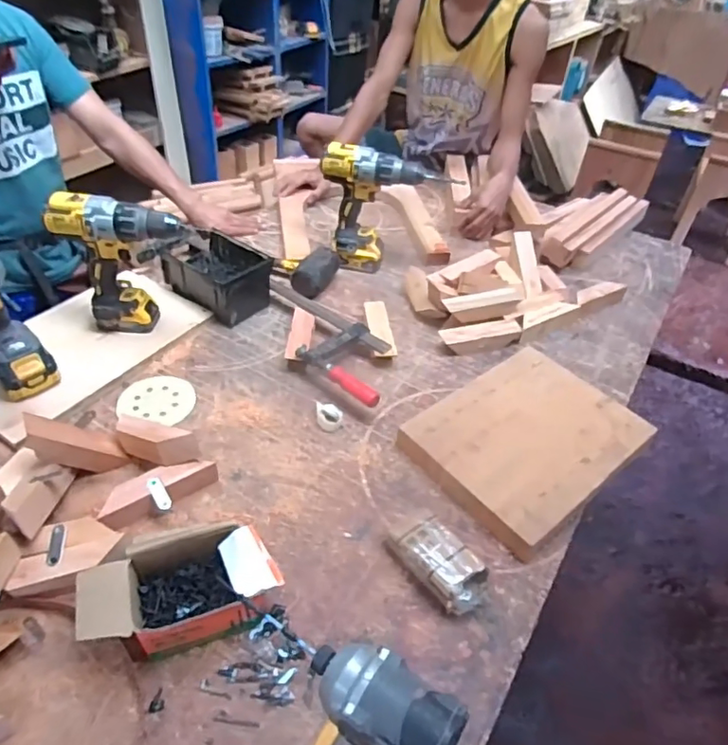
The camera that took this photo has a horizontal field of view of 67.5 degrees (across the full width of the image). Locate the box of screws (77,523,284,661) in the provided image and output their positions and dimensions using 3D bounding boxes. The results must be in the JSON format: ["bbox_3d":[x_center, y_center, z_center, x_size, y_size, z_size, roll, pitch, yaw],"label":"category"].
[{"bbox_3d":[-0.207,0.248,0.626,0.204,0.071,0.116,-13,45,-18],"label":"box of screws"}]

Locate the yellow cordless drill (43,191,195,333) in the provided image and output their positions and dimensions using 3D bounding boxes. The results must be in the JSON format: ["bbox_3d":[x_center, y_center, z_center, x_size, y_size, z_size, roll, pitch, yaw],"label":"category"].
[{"bbox_3d":[-0.400,-0.188,0.942,0.201,0.239,0.089,1,43,-4],"label":"yellow cordless drill"}]

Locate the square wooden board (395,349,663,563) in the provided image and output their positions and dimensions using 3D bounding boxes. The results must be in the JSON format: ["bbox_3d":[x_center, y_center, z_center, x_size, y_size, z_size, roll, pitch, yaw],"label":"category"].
[{"bbox_3d":[0.257,0.100,0.858,0.338,0.045,0.259,-28,52,-30],"label":"square wooden board"}]

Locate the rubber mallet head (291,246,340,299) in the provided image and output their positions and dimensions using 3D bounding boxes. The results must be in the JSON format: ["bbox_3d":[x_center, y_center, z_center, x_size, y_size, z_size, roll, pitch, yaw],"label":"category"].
[{"bbox_3d":[-0.102,-0.211,1.152,0.064,0.066,0.136,18,44,15],"label":"rubber mallet head"}]

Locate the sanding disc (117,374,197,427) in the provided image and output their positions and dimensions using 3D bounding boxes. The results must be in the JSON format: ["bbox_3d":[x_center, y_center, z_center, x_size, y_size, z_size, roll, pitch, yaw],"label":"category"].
[{"bbox_3d":[-0.340,0.043,0.902,0.119,0.008,0.103,11,43,5],"label":"sanding disc"}]

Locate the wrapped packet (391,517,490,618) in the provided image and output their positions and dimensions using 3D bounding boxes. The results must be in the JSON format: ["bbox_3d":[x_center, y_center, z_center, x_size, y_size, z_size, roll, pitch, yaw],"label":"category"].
[{"bbox_3d":[0.095,0.236,0.686,0.074,0.045,0.132,-30,52,-32],"label":"wrapped packet"}]

